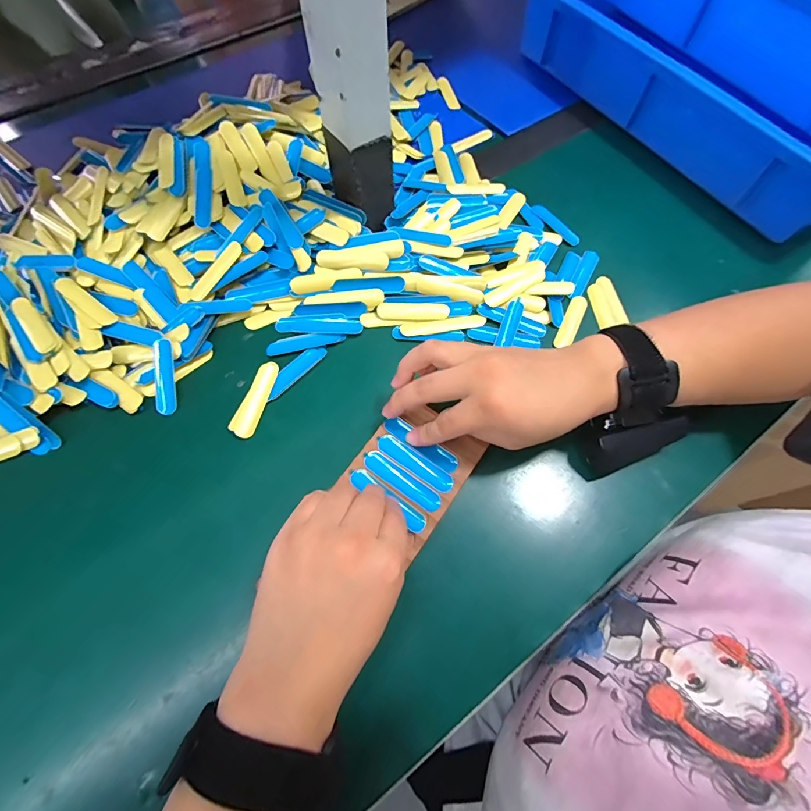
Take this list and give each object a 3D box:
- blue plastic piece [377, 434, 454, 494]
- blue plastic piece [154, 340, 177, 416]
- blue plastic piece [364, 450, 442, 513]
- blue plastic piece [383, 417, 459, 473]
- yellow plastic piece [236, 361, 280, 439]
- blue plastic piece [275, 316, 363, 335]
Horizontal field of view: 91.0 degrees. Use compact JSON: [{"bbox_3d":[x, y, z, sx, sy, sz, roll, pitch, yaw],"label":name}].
[{"bbox_3d":[0.007,0.040,0.285,0.061,0.004,0.015,33,70,14],"label":"blue plastic piece"},{"bbox_3d":[-0.196,-0.023,0.323,0.014,0.004,0.062,-8,82,-2],"label":"blue plastic piece"},{"bbox_3d":[-0.002,0.052,0.280,0.062,0.004,0.015,33,70,14],"label":"blue plastic piece"},{"bbox_3d":[0.011,0.027,0.293,0.061,0.004,0.015,34,70,14],"label":"blue plastic piece"},{"bbox_3d":[-0.118,-0.006,0.317,0.014,0.009,0.064,13,67,6],"label":"yellow plastic piece"},{"bbox_3d":[-0.075,-0.071,0.346,0.074,0.004,0.016,3,66,2],"label":"blue plastic piece"}]

